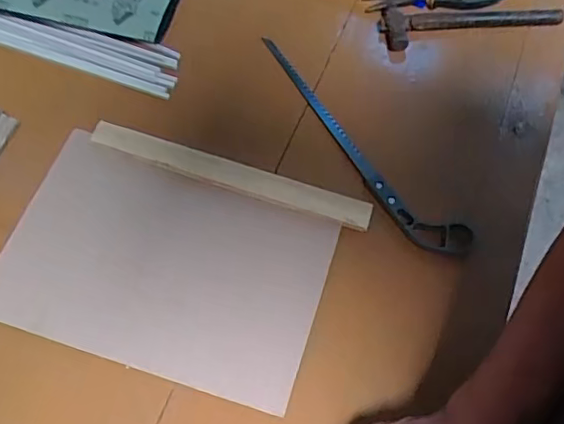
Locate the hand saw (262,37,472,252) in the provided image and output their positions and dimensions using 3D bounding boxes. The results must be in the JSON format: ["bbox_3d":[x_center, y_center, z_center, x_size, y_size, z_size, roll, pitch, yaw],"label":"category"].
[{"bbox_3d":[0.066,-0.073,0.592,0.045,0.016,0.316,-36,68,-13],"label":"hand saw"}]

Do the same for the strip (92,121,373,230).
[{"bbox_3d":[-0.054,-0.038,0.572,0.288,0.016,0.030,16,66,10],"label":"strip"}]

